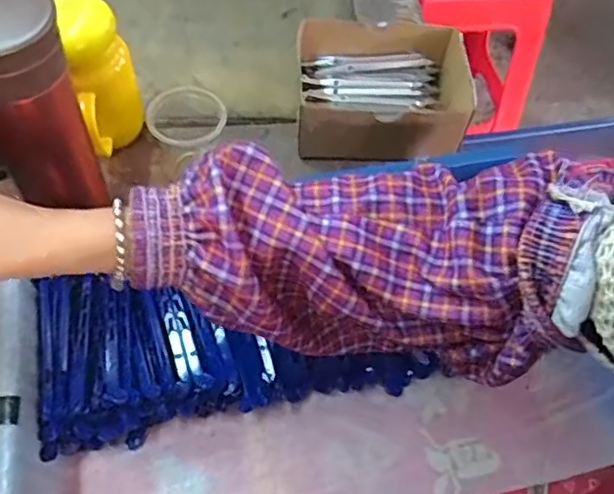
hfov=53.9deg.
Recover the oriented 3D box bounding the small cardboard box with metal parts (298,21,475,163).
[{"bbox_3d":[0.070,-0.149,0.594,0.164,0.073,0.126,7,56,1],"label":"small cardboard box with metal parts"}]

